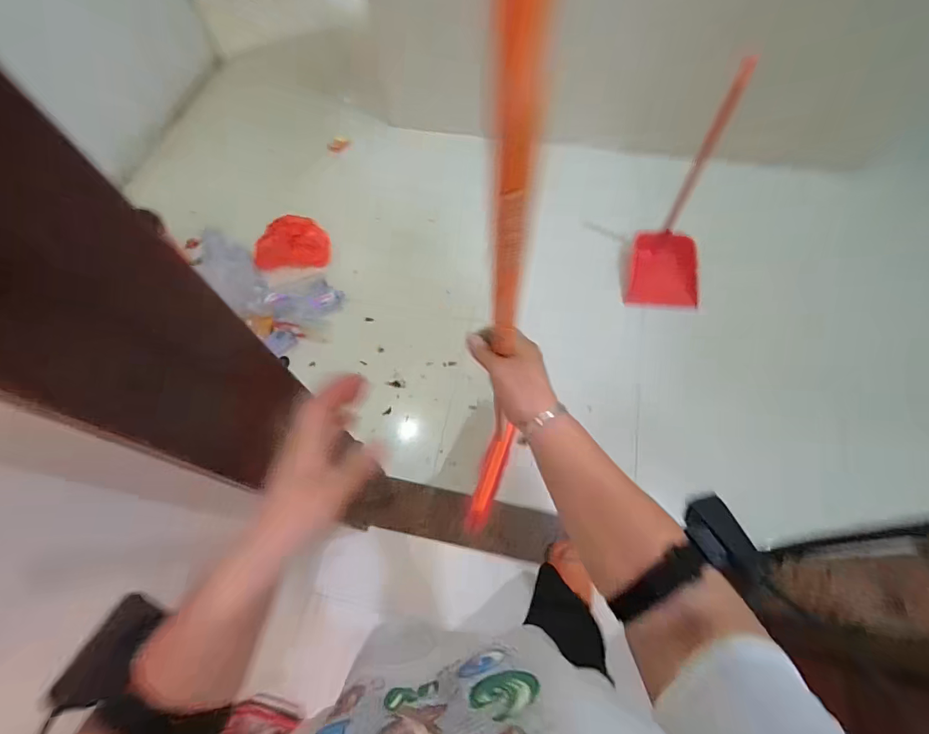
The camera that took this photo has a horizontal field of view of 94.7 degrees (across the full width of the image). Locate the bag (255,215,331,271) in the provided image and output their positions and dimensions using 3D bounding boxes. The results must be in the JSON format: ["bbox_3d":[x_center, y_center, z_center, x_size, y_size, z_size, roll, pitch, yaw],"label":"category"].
[{"bbox_3d":[-0.677,-0.487,1.687,0.289,0.115,0.185,-5,64,-1],"label":"bag"}]

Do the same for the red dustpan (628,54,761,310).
[{"bbox_3d":[0.724,-0.522,1.366,0.223,0.741,0.169,12,35,7],"label":"red dustpan"}]

